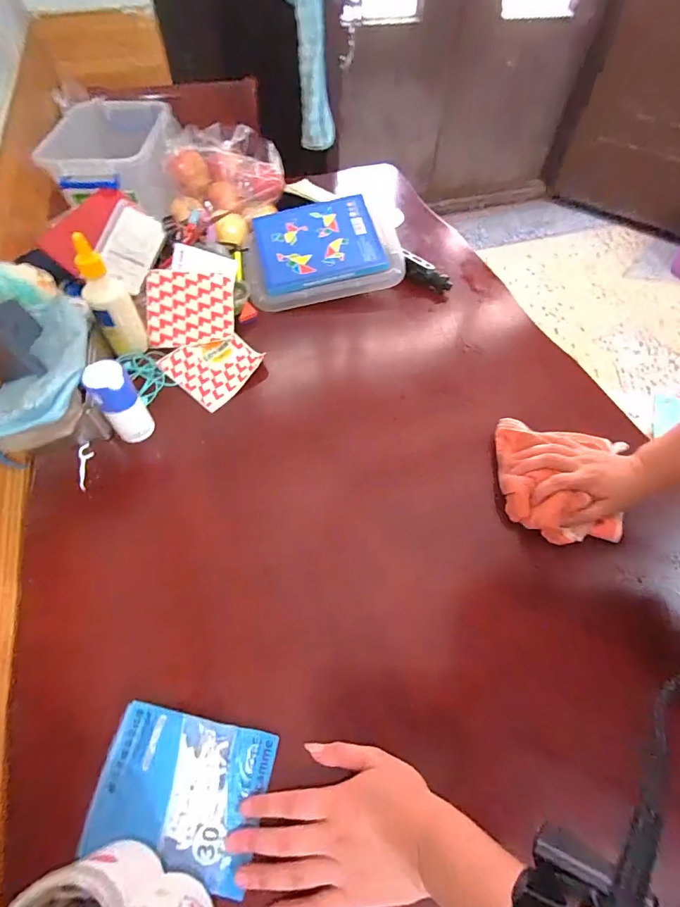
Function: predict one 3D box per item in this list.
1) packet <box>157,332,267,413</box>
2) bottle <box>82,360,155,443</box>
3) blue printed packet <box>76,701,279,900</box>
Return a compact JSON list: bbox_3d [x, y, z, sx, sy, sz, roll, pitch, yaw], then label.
[{"bbox_3d":[-0.200,-0.143,0.629,0.130,0.013,0.128,37,63,20],"label":"packet"},{"bbox_3d":[-0.285,-0.064,0.513,0.048,0.120,0.038,-38,66,-23],"label":"bottle"},{"bbox_3d":[-0.140,0.295,0.344,0.142,0.009,0.108,14,63,2],"label":"blue printed packet"}]

